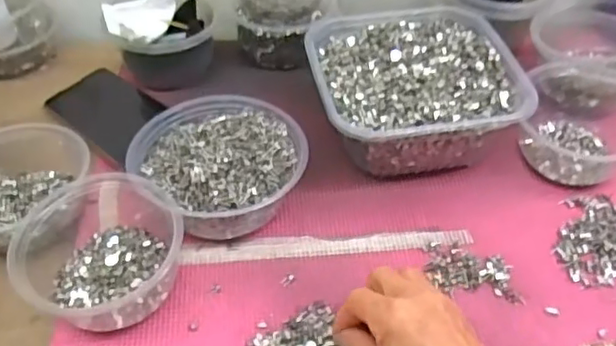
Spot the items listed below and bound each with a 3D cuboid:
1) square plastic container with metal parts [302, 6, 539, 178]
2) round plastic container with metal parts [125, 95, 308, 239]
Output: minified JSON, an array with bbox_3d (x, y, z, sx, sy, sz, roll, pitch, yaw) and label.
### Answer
[{"bbox_3d":[0.091,-0.075,0.564,0.171,0.072,0.170,-8,48,-8],"label":"square plastic container with metal parts"},{"bbox_3d":[-0.072,-0.008,0.509,0.141,0.059,0.121,36,57,29],"label":"round plastic container with metal parts"}]

